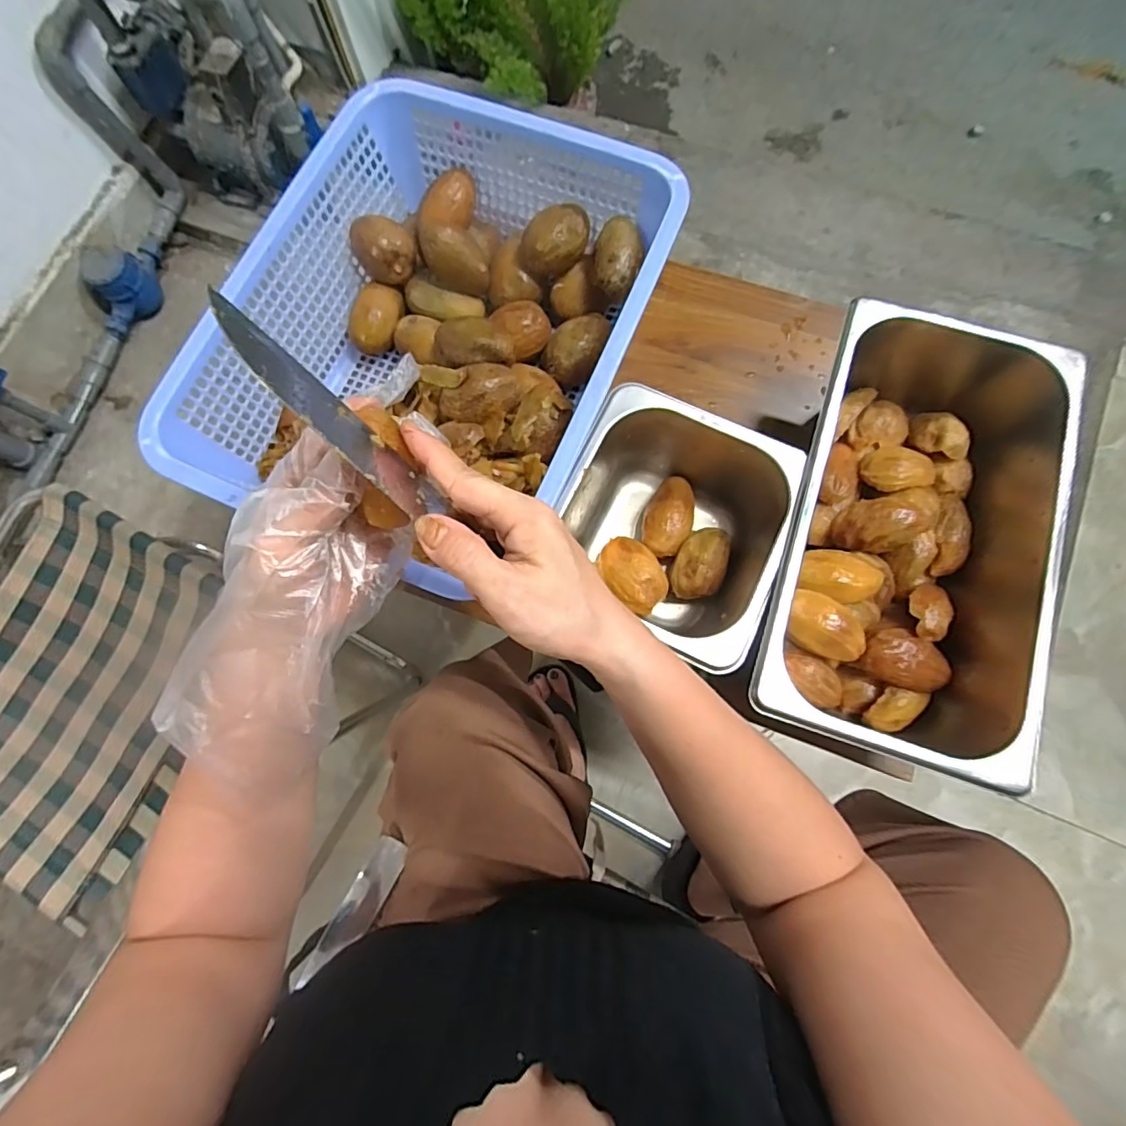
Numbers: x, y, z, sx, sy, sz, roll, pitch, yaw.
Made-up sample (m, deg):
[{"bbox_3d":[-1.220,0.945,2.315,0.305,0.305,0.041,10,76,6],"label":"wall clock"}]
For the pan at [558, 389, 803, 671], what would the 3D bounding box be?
[{"bbox_3d":[0.080,-0.022,0.421,0.151,0.092,0.180,21,78,7],"label":"pan"}]

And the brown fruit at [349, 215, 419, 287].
[{"bbox_3d":[-0.155,-0.273,0.471,0.049,0.039,0.045,0,77,2],"label":"brown fruit"}]

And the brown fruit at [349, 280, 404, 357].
[{"bbox_3d":[-0.170,-0.222,0.493,0.042,0.030,0.056,7,77,3],"label":"brown fruit"}]

